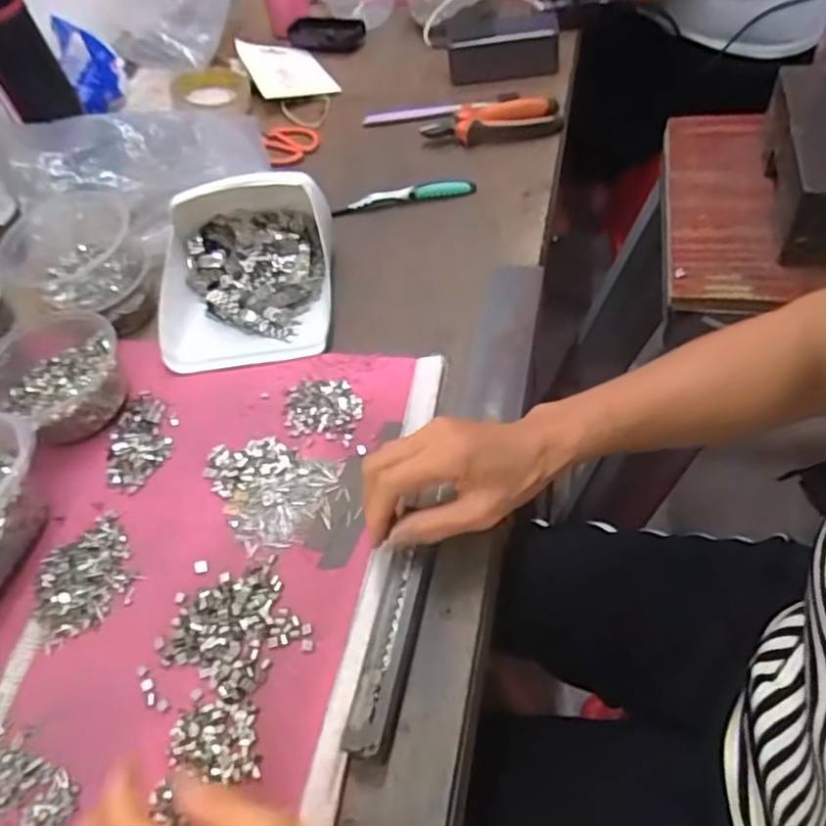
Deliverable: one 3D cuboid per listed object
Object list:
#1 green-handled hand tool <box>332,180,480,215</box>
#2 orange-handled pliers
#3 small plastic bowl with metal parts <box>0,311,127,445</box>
[{"bbox_3d":[-0.009,-0.226,0.679,0.146,0.019,0.015,-9,52,4],"label":"green-handled hand tool"},{"bbox_3d":[0.087,-0.324,0.736,0.151,0.021,0.066,-10,52,4],"label":"orange-handled pliers"},{"bbox_3d":[-0.298,-0.032,0.552,0.132,0.043,0.108,21,60,25],"label":"small plastic bowl with metal parts"}]

